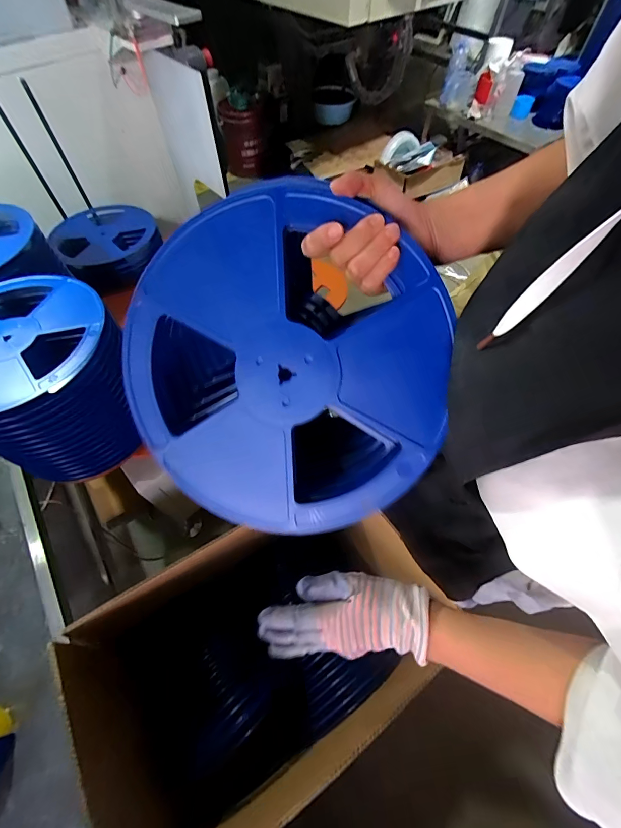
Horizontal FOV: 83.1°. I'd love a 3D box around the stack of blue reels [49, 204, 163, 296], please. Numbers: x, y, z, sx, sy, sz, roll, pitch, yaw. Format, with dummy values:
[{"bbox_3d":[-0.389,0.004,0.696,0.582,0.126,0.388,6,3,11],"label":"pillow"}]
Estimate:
[{"bbox_3d":[-0.659,-0.566,1.140,0.308,0.096,0.326,-34,64,-20],"label":"stack of blue reels"}]

